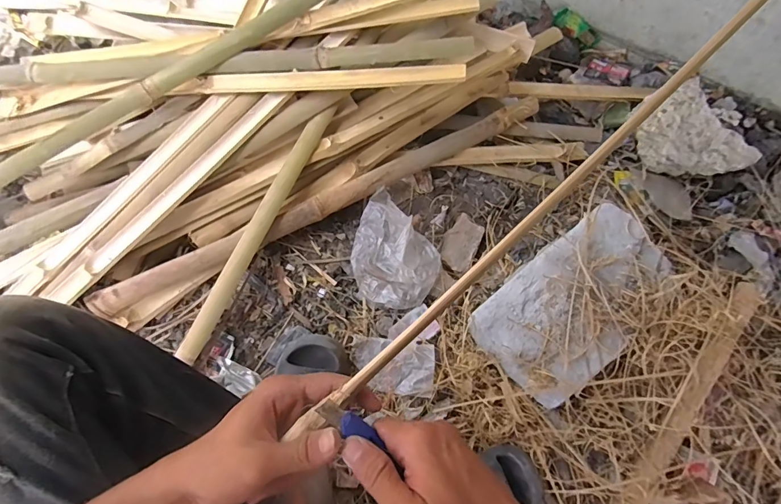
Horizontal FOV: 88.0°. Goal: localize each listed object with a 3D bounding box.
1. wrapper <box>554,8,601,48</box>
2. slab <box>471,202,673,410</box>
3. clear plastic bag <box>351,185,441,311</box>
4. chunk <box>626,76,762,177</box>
[{"bbox_3d":[0.444,-0.529,0.960,0.118,0.046,0.013,33,73,-7],"label":"wrapper"},{"bbox_3d":[0.321,0.075,0.696,0.342,0.070,0.195,-40,75,-16],"label":"slab"},{"bbox_3d":[0.012,-0.001,0.760,0.168,0.068,0.203,21,69,6],"label":"clear plastic bag"},{"bbox_3d":[0.616,-0.233,0.843,0.164,0.102,0.212,-26,72,-12],"label":"chunk"}]

